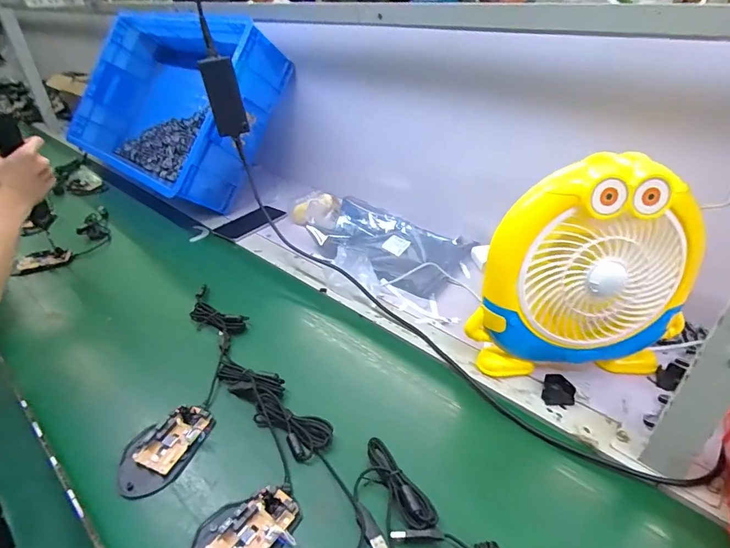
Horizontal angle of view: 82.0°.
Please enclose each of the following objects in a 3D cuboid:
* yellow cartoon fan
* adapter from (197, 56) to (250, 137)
[{"bbox_3d":[0.260,0.005,0.494,0.237,0.266,0.064,-1,34,0],"label":"yellow cartoon fan"},{"bbox_3d":[-0.225,-0.281,0.672,0.056,0.114,0.031,-16,37,-19],"label":"adapter"}]

